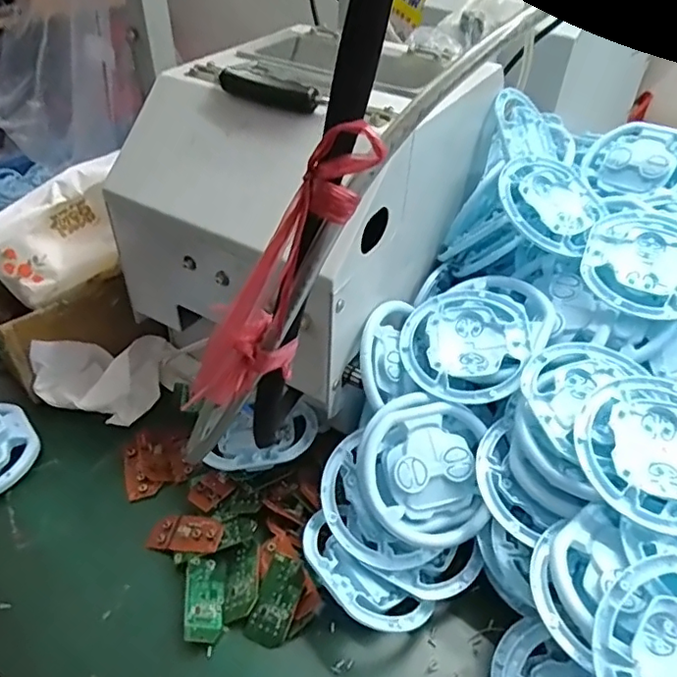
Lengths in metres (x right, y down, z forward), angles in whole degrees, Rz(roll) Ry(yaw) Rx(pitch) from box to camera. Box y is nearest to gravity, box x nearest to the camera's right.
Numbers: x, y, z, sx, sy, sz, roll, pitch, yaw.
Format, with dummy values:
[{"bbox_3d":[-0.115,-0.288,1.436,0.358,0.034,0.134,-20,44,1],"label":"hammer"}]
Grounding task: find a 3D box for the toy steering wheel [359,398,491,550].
[{"bbox_3d":[0.061,0.099,0.418,0.091,0.016,0.101,2,79,-10],"label":"toy steering wheel"}]

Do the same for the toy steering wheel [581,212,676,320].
[{"bbox_3d":[0.251,-0.060,0.457,0.098,0.019,0.106,19,63,19],"label":"toy steering wheel"}]

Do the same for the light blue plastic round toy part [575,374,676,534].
[{"bbox_3d":[0.210,0.072,0.372,0.099,0.026,0.099,-3,44,3],"label":"light blue plastic round toy part"}]

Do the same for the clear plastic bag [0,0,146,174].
[{"bbox_3d":[-0.268,-0.314,0.595,0.152,0.313,0.033,35,33,-14],"label":"clear plastic bag"}]

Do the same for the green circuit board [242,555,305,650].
[{"bbox_3d":[-0.044,0.188,0.406,0.028,0.006,0.059,17,78,22],"label":"green circuit board"}]

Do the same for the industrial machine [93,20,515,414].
[{"bbox_3d":[-0.012,-0.135,0.501,0.208,0.180,0.287,27,48,25],"label":"industrial machine"}]

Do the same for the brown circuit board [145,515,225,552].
[{"bbox_3d":[-0.120,0.152,0.448,0.060,0.008,0.028,2,45,8],"label":"brown circuit board"}]

